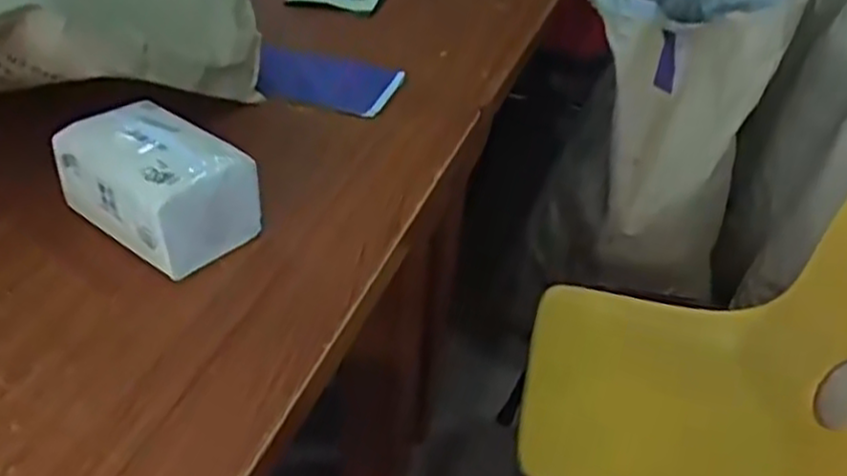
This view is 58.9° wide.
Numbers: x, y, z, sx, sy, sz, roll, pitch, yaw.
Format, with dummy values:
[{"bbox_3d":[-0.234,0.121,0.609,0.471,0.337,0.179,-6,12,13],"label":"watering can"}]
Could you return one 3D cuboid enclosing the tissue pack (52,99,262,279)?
[{"bbox_3d":[-0.201,-0.042,0.569,0.135,0.082,0.086,28,41,27],"label":"tissue pack"}]

